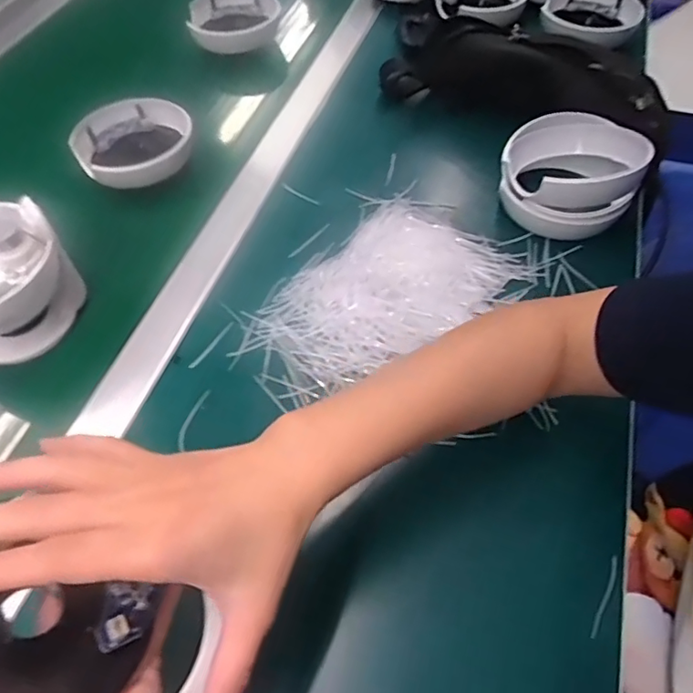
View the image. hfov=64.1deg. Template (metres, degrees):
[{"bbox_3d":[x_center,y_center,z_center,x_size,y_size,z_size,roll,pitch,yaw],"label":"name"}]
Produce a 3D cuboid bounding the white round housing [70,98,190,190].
[{"bbox_3d":[-0.217,-0.204,0.574,0.116,0.037,0.116,-1,56,1],"label":"white round housing"}]

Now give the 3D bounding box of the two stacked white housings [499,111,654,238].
[{"bbox_3d":[0.201,-0.162,0.506,0.109,0.071,0.116,6,56,6],"label":"two stacked white housings"}]

